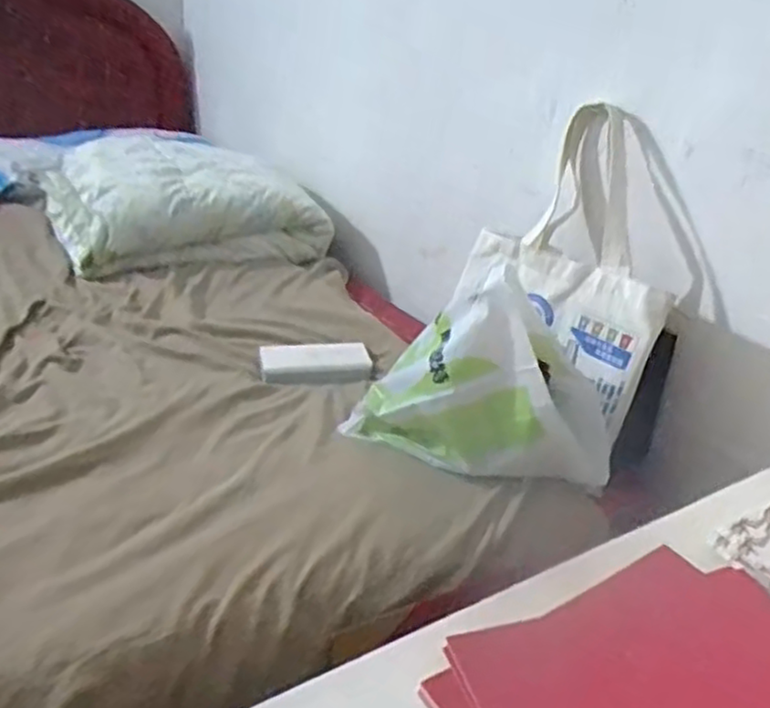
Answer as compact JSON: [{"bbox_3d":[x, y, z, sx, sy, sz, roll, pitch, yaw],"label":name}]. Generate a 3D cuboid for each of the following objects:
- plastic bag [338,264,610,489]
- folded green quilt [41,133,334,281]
[{"bbox_3d":[0.122,0.029,0.886,0.330,0.240,0.122,13,27,13],"label":"plastic bag"},{"bbox_3d":[-0.437,-0.341,1.571,0.492,0.174,0.480,-14,33,-35],"label":"folded green quilt"}]

